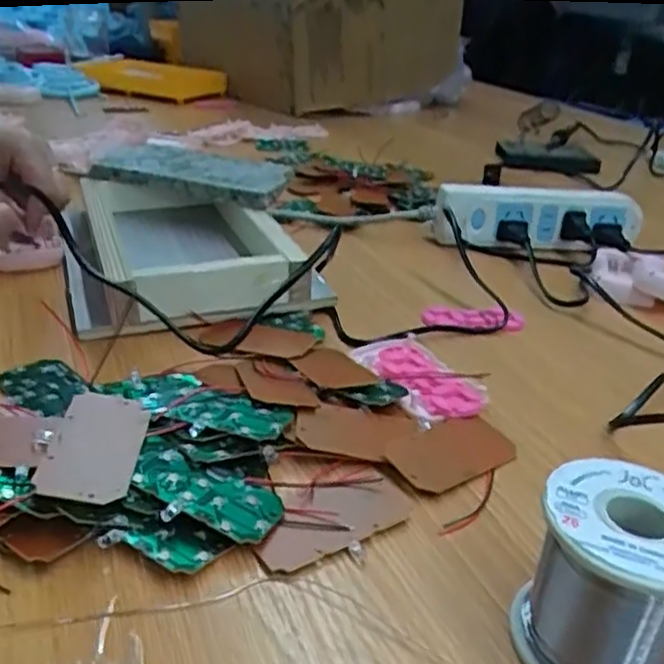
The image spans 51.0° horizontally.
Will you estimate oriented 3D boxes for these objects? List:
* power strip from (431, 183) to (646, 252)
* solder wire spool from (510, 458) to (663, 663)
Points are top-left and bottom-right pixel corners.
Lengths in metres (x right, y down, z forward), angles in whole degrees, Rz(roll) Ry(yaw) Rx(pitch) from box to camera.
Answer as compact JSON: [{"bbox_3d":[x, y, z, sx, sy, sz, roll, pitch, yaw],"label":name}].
[{"bbox_3d":[0.195,-0.104,0.646,0.192,0.047,0.044,3,28,-3],"label":"power strip"},{"bbox_3d":[0.102,0.090,0.251,0.059,0.063,0.060,21,31,28],"label":"solder wire spool"}]

